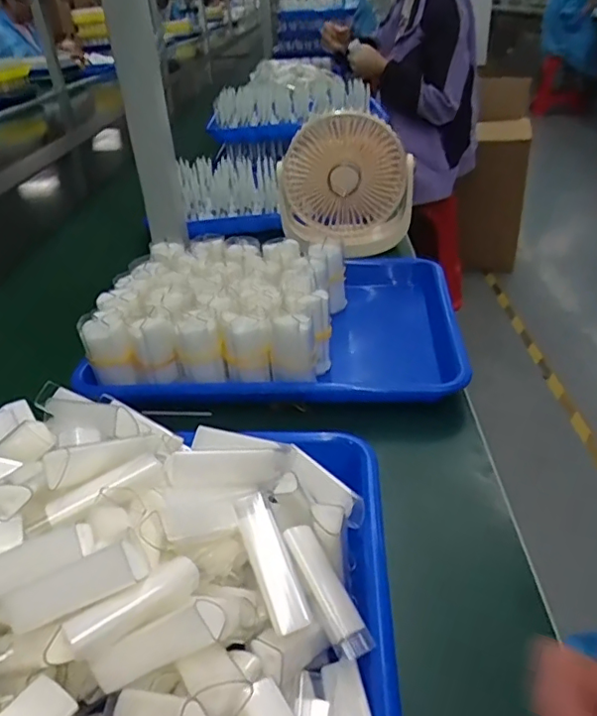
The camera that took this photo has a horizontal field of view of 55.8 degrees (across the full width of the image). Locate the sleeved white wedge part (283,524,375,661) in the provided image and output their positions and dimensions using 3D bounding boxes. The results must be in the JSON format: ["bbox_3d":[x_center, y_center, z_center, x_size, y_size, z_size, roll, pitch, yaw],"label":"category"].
[{"bbox_3d":[0.013,0.112,0.274,0.018,0.012,0.064,-21,69,-25],"label":"sleeved white wedge part"}]

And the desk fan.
[{"bbox_3d":[0.057,-0.214,0.699,0.162,0.158,0.061,-2,33,3],"label":"desk fan"}]

